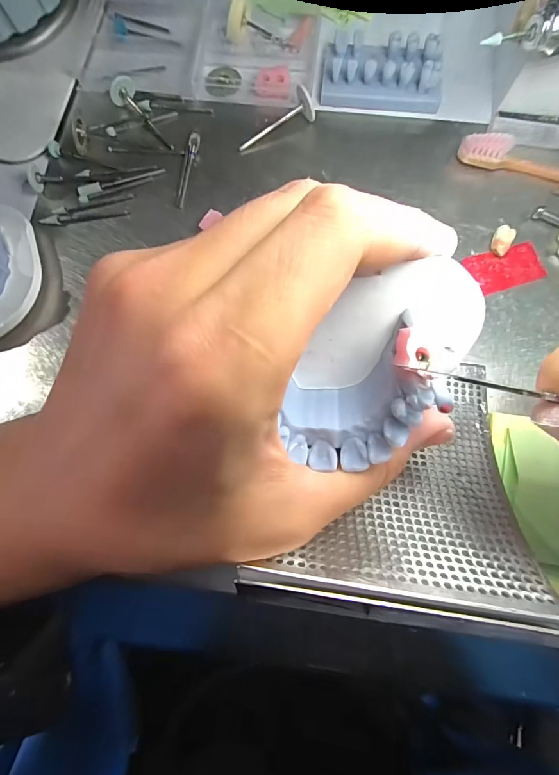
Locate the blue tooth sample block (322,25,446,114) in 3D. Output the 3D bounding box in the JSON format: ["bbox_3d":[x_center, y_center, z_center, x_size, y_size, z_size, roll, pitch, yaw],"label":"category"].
[{"bbox_3d":[0.061,-0.184,0.214,0.067,0.019,0.034,9,78,3],"label":"blue tooth sample block"}]

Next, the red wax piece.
[{"bbox_3d":[0.118,-0.063,0.192,0.037,0.004,0.022,-16,78,-2],"label":"red wax piece"}]

